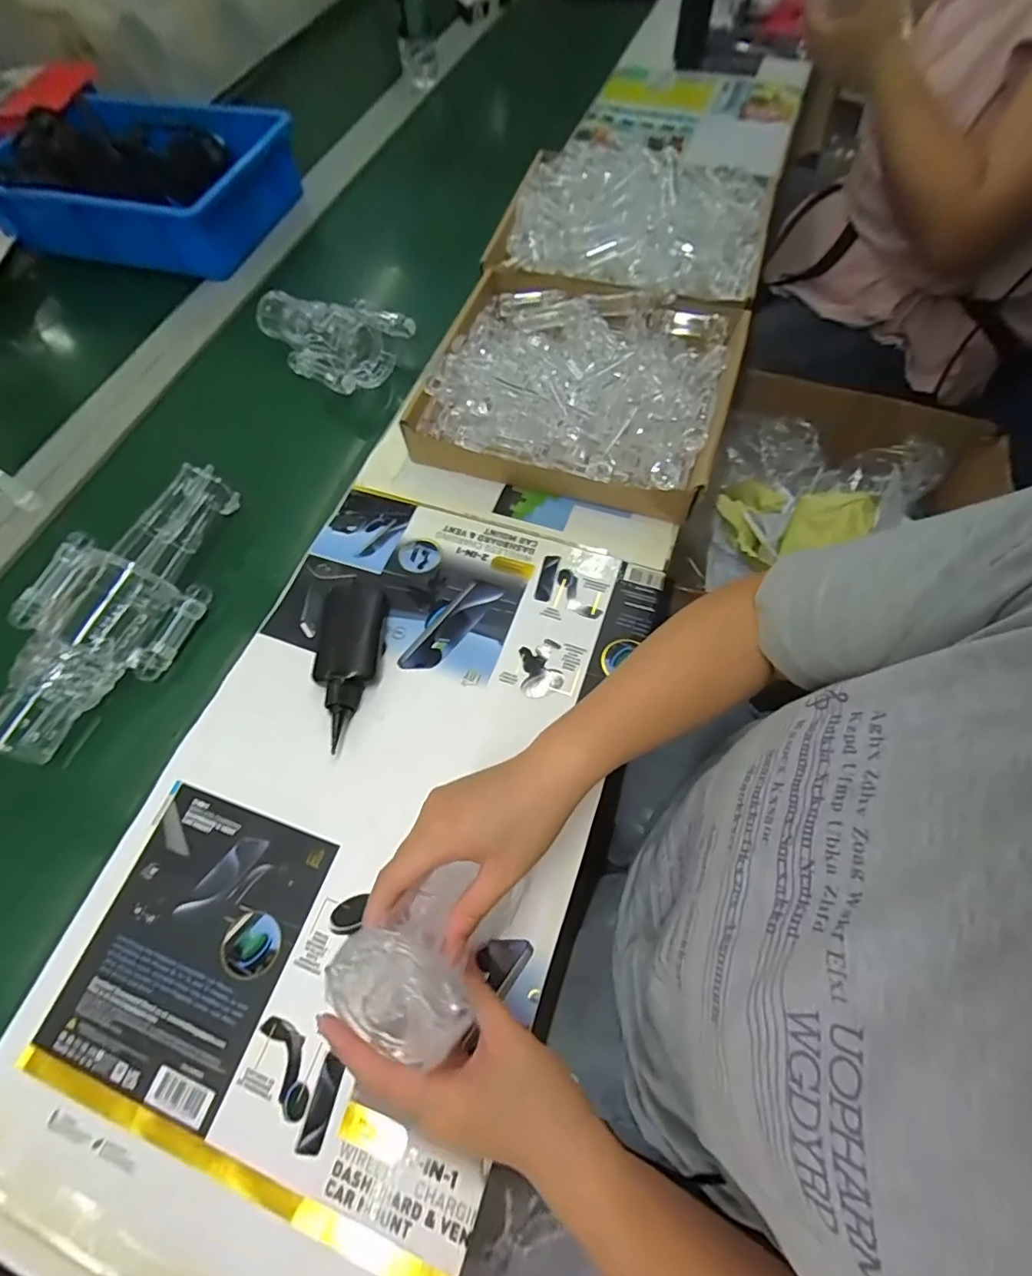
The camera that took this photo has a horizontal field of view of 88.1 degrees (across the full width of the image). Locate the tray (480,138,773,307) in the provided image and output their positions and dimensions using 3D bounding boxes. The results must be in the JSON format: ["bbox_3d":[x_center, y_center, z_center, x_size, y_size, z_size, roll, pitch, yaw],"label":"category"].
[{"bbox_3d":[0.139,-0.504,0.642,0.320,0.060,0.242,17,66,11],"label":"tray"}]

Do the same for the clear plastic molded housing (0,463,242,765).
[{"bbox_3d":[-0.362,-0.037,0.485,0.115,0.052,0.292,14,66,9],"label":"clear plastic molded housing"}]

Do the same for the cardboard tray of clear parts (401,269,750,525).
[{"bbox_3d":[0.074,-0.277,0.571,0.303,0.078,0.280,15,66,10],"label":"cardboard tray of clear parts"}]

